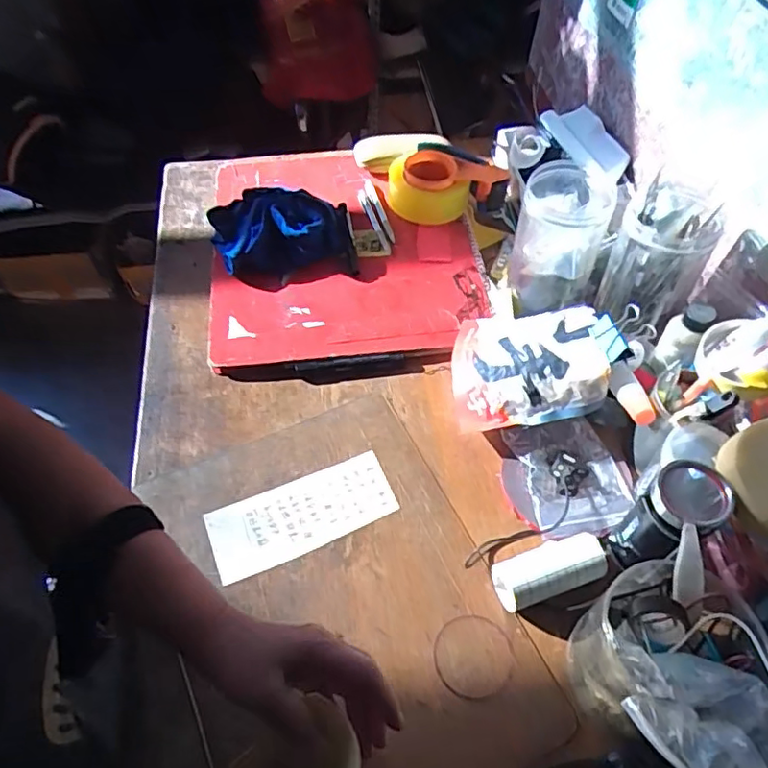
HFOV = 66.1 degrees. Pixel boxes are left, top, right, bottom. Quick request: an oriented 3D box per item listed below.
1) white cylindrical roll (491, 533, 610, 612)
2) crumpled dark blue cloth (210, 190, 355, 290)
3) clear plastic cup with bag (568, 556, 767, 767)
[{"bbox_3d":[0.160,0.183,0.578,0.108,0.038,0.050,-15,56,-11],"label":"white cylindrical roll"},{"bbox_3d":[-0.143,-0.226,0.840,0.196,0.056,0.185,-14,56,-11],"label":"crumpled dark blue cloth"},{"bbox_3d":[0.238,0.244,0.474,0.165,0.123,0.145,33,61,20],"label":"clear plastic cup with bag"}]

